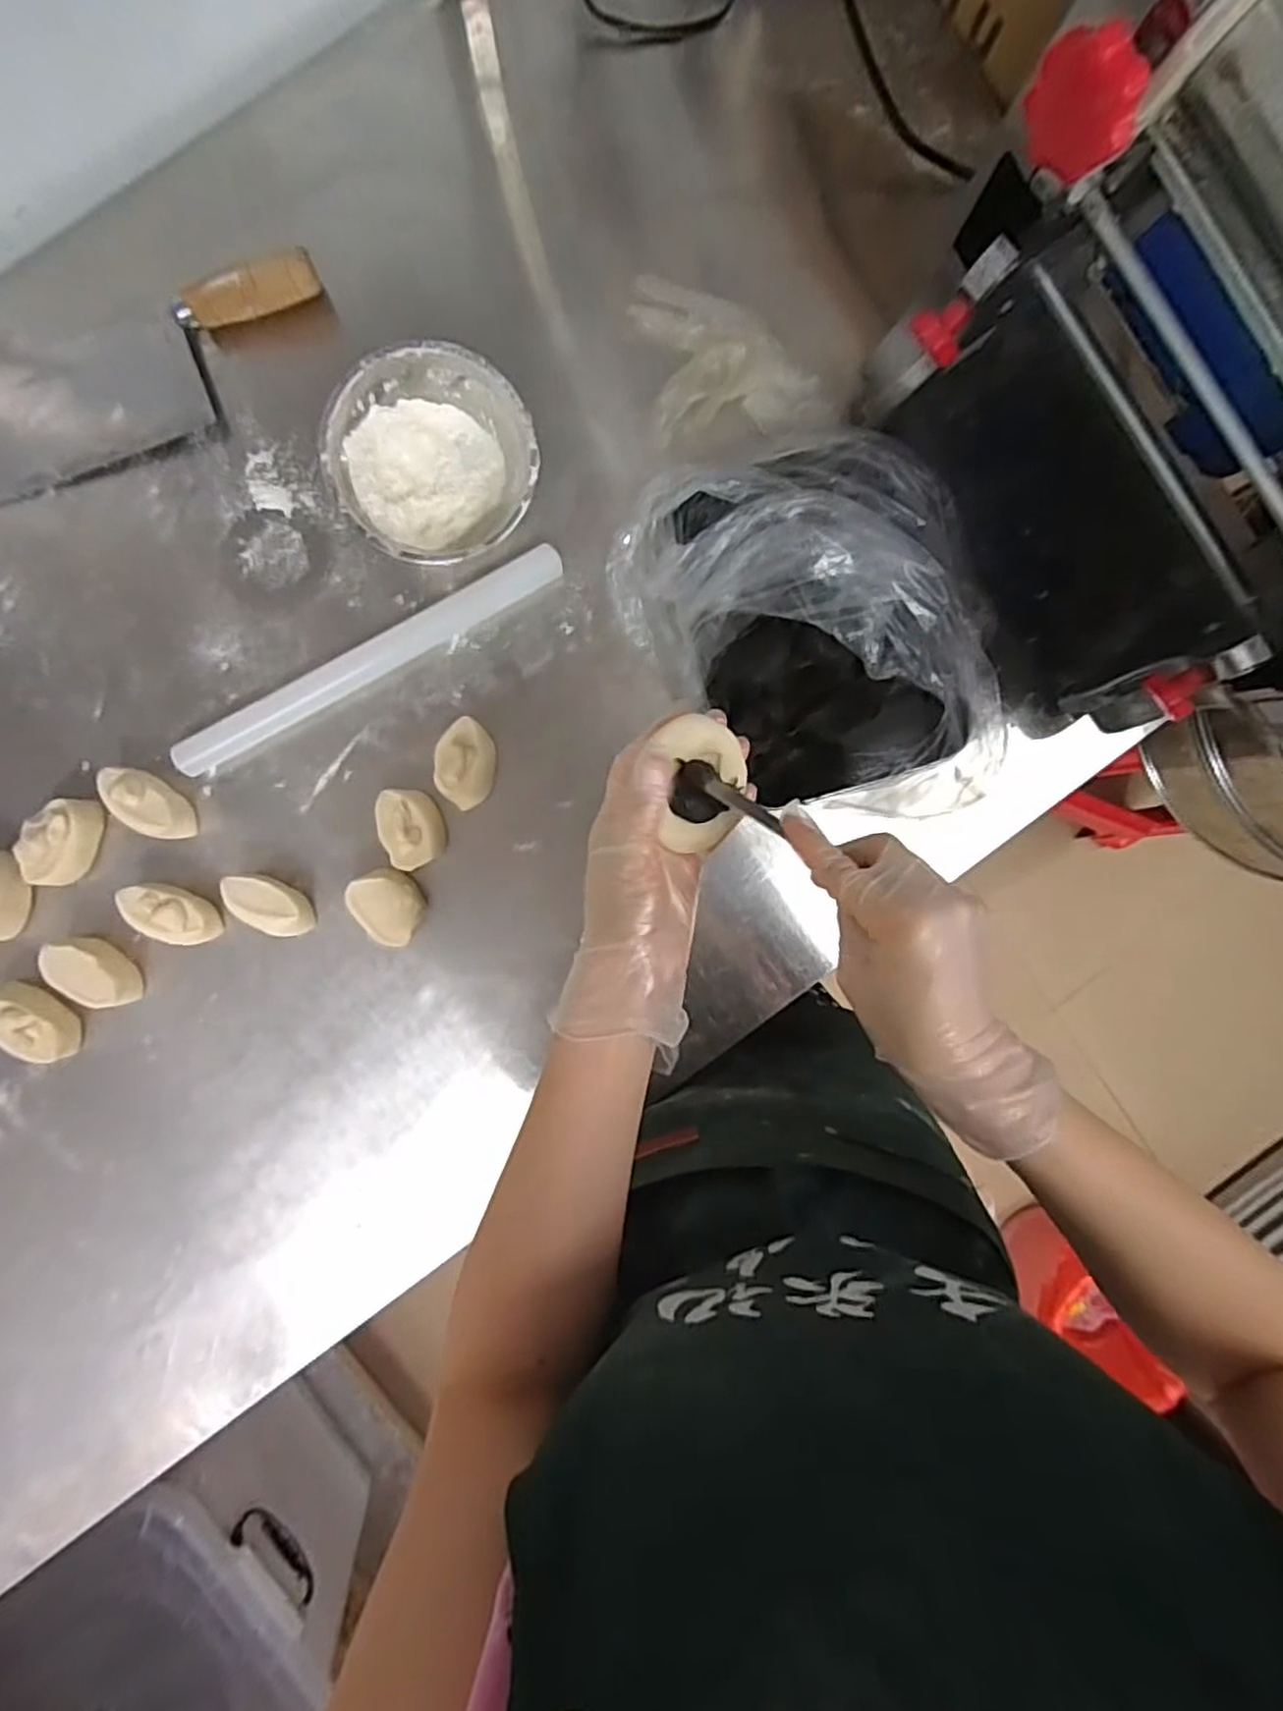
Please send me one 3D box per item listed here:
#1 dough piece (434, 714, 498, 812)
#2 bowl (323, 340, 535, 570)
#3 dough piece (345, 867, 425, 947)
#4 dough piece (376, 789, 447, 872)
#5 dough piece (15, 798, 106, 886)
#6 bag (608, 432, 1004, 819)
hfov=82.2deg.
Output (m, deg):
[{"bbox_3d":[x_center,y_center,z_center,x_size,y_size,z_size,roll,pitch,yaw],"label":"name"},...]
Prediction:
[{"bbox_3d":[-0.135,-0.070,0.568,0.041,0.046,0.065,11,92,-5],"label":"dough piece"},{"bbox_3d":[-0.154,-0.291,0.548,0.140,0.053,0.146,0,93,-5],"label":"bowl"},{"bbox_3d":[-0.197,0.041,0.568,0.054,0.040,0.057,-2,93,-5],"label":"dough piece"},{"bbox_3d":[-0.179,-0.021,0.565,0.048,0.038,0.062,-25,95,-3],"label":"dough piece"},{"bbox_3d":[-0.433,-0.010,0.549,0.033,0.044,0.069,18,91,-5],"label":"dough piece"},{"bbox_3d":[0.129,-0.156,0.541,0.268,0.127,0.273,-11,94,-4],"label":"bag"}]

